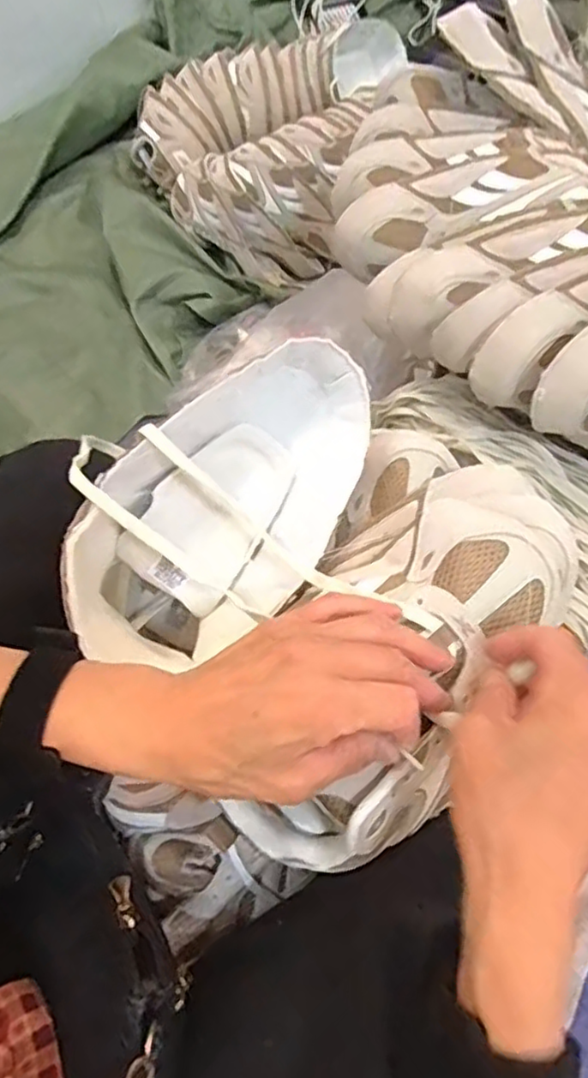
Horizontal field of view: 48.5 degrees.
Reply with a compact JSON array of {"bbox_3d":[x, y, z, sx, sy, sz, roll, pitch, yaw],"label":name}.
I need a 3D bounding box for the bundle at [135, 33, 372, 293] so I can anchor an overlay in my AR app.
[{"bbox_3d":[-0.049,-0.609,1.042,0.329,0.158,0.344,1,67,-1],"label":"bundle"}]

